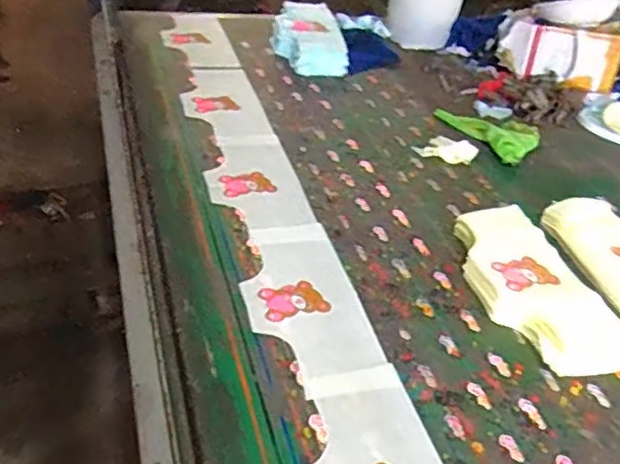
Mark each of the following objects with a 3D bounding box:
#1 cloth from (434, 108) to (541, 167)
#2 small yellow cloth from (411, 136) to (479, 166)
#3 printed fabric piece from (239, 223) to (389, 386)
[{"bbox_3d":[0.378,-0.217,1.262,0.156,0.030,0.220,-21,47,-30],"label":"cloth"},{"bbox_3d":[0.259,-0.159,1.171,0.111,0.022,0.069,20,41,15],"label":"small yellow cloth"},{"bbox_3d":[-0.012,0.085,0.840,0.151,0.008,0.280,-8,42,-17],"label":"printed fabric piece"}]

